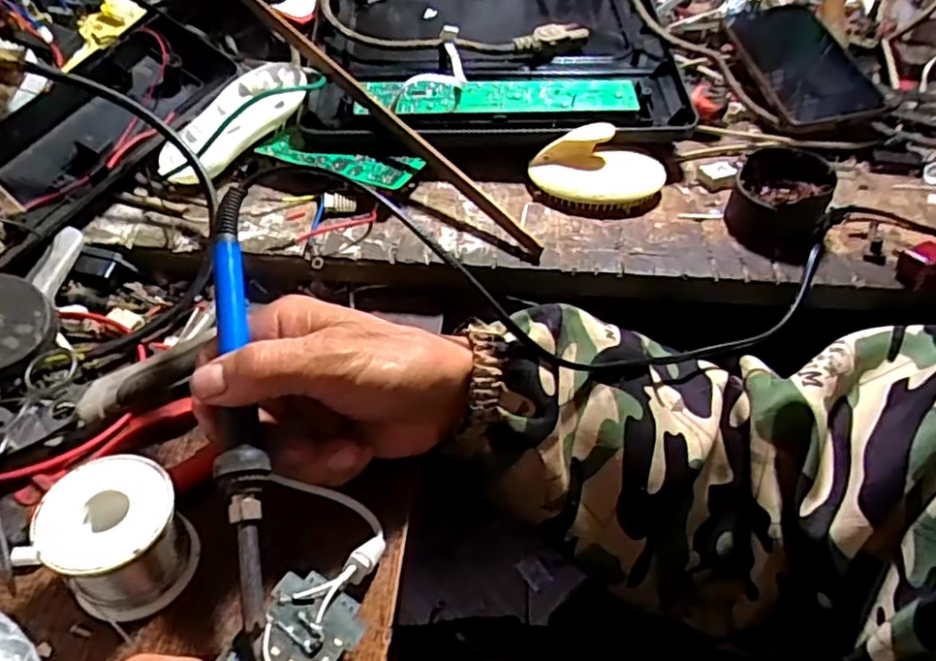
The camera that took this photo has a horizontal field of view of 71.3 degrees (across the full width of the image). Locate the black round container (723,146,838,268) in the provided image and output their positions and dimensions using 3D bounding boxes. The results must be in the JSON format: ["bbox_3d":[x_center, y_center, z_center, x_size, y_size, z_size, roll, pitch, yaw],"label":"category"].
[{"bbox_3d":[0.206,-0.086,0.427,0.063,0.038,0.073,24,51,16],"label":"black round container"}]

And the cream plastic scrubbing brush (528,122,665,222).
[{"bbox_3d":[0.091,-0.109,0.444,0.095,0.038,0.053,2,48,-2],"label":"cream plastic scrubbing brush"}]

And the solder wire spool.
[{"bbox_3d":[-0.148,0.089,0.281,0.050,0.050,0.051,2,48,-2],"label":"solder wire spool"}]

